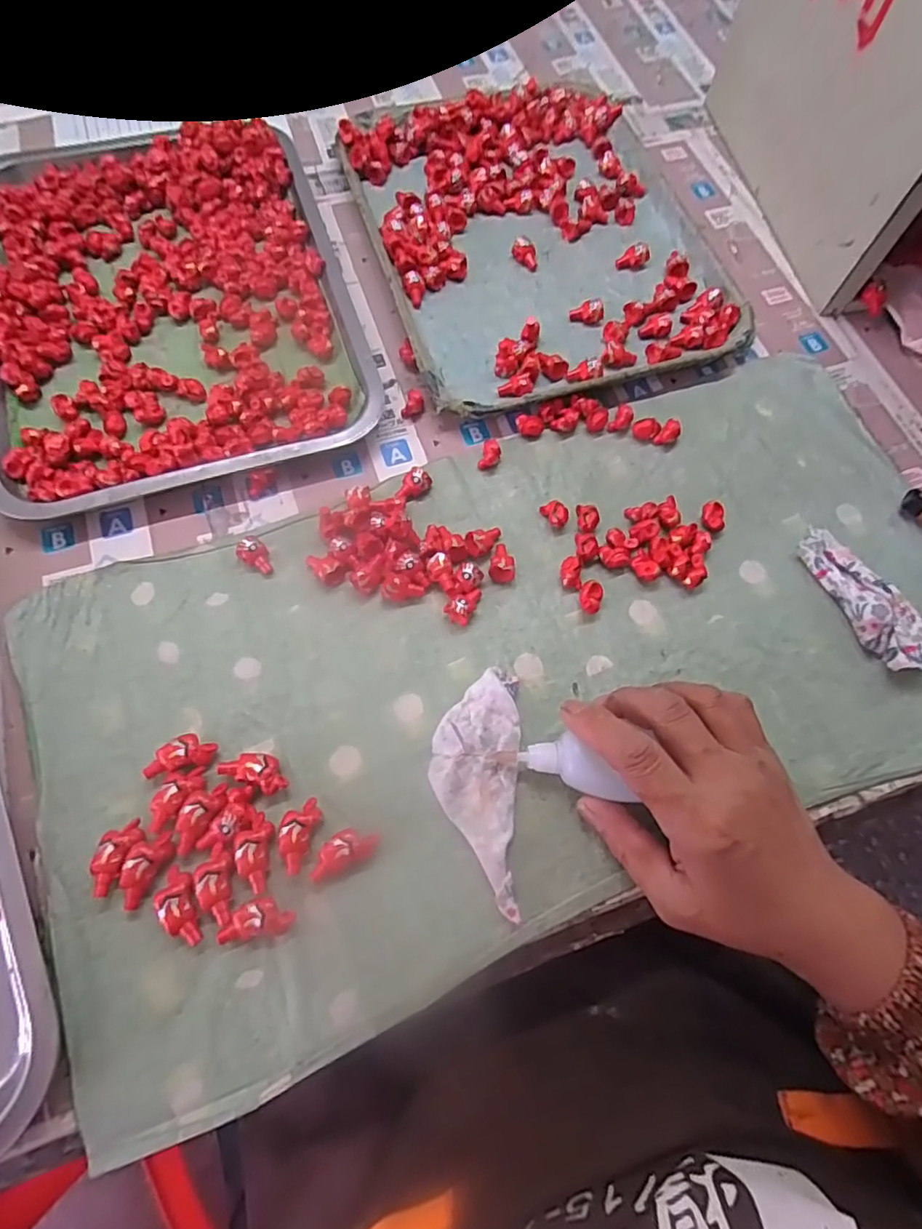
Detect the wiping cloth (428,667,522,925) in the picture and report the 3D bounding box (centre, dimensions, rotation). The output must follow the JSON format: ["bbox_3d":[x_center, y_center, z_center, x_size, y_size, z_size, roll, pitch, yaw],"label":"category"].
[{"bbox_3d":[0.009,0.095,0.327,0.049,0.013,0.128,0,69,-3],"label":"wiping cloth"}]

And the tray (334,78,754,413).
[{"bbox_3d":[0.059,-0.312,0.480,0.254,0.025,0.324,-17,71,-9],"label":"tray"}]

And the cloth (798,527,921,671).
[{"bbox_3d":[0.257,-0.013,0.372,0.028,0.023,0.104,-22,72,-11],"label":"cloth"}]

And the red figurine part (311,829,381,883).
[{"bbox_3d":[-0.062,0.126,0.310,0.037,0.013,0.019,-26,73,-12],"label":"red figurine part"}]

